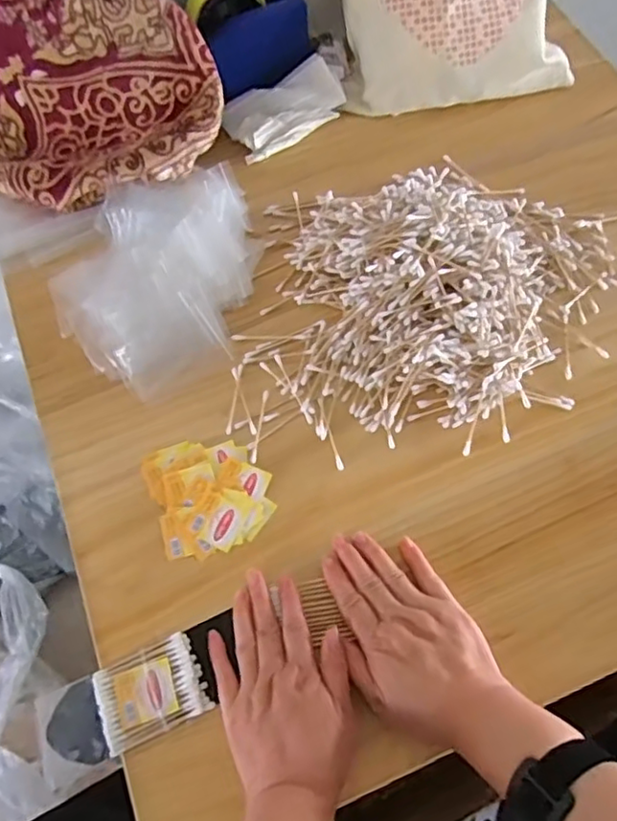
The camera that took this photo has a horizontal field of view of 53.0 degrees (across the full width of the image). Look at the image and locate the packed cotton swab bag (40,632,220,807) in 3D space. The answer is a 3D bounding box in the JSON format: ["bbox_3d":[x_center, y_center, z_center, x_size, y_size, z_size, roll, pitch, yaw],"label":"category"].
[{"bbox_3d":[-0.141,0.228,0.469,0.127,0.014,0.071,-22,66,-11],"label":"packed cotton swab bag"}]

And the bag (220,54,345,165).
[{"bbox_3d":[-0.025,-0.353,0.726,0.140,0.017,0.083,-30,87,-7],"label":"bag"}]

